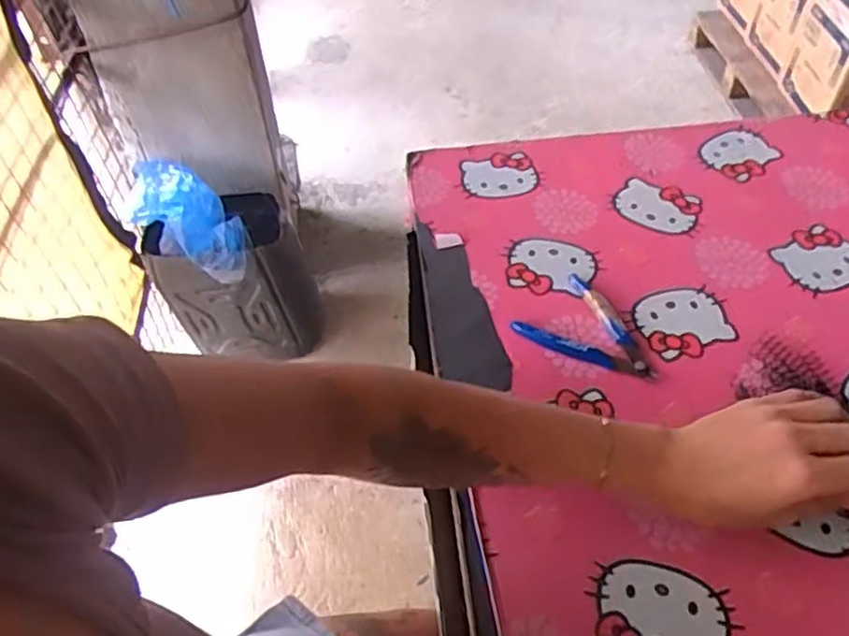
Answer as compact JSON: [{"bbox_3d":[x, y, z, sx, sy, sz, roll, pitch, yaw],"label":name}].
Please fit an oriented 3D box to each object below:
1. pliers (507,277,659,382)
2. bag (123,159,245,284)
[{"bbox_3d":[0.140,0.015,0.584,0.078,0.013,0.110,-37,57,-25],"label":"pliers"},{"bbox_3d":[-0.470,-0.206,1.400,0.335,0.118,0.150,45,62,7],"label":"bag"}]

